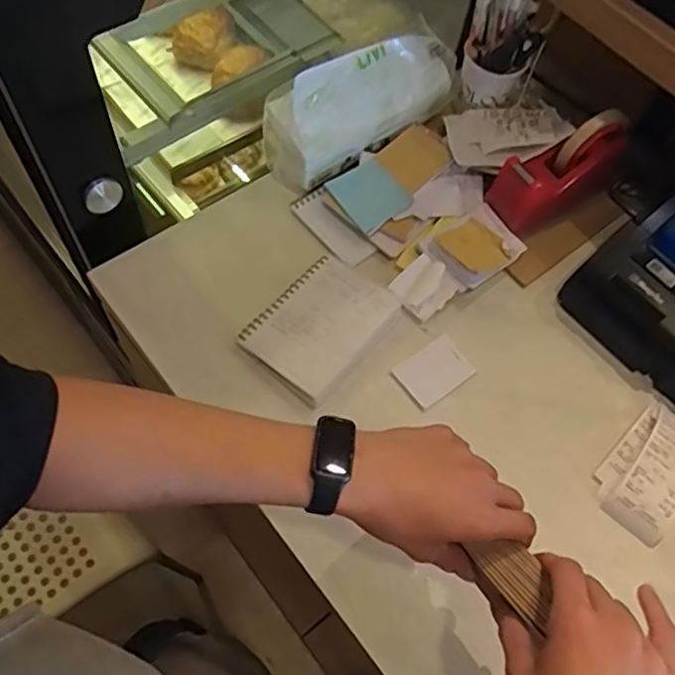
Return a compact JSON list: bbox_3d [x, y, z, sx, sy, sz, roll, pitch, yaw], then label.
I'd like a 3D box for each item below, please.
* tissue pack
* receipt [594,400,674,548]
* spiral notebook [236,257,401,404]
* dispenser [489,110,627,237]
[{"bbox_3d":[0.034,-0.279,0.737,0.243,0.125,0.074,-33,39,-22],"label":"tissue pack"},{"bbox_3d":[0.312,0.128,0.613,0.078,0.021,0.133,41,66,17],"label":"receipt"},{"bbox_3d":[-0.015,-0.015,0.649,0.111,0.014,0.143,39,66,14],"label":"spiral notebook"},{"bbox_3d":[0.258,-0.194,0.726,0.171,0.121,0.056,-30,70,-19],"label":"dispenser"}]

